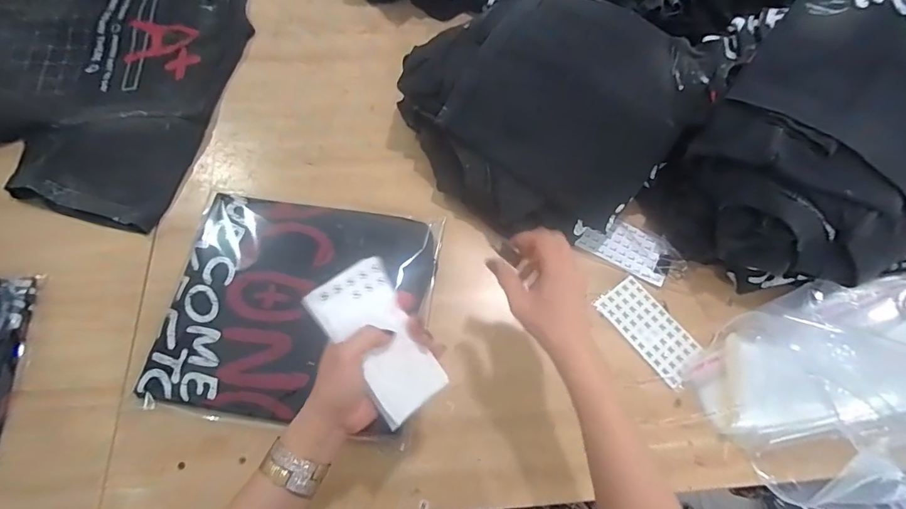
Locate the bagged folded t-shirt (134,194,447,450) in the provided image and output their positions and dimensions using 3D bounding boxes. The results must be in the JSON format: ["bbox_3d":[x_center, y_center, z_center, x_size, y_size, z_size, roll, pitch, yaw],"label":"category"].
[{"bbox_3d":[-0.189,0.062,0.559,0.314,0.032,0.288,8,67,1],"label":"bagged folded t-shirt"}]

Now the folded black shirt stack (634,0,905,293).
[{"bbox_3d":[0.449,-0.126,0.559,0.327,0.214,0.311,23,68,8],"label":"folded black shirt stack"}]

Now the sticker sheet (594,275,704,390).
[{"bbox_3d":[0.256,0.096,0.573,0.070,0.006,0.133,-36,71,-15],"label":"sticker sheet"}]

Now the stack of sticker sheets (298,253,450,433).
[{"bbox_3d":[-0.065,0.079,0.402,0.075,0.004,0.139,-34,94,-30],"label":"stack of sticker sheets"}]

